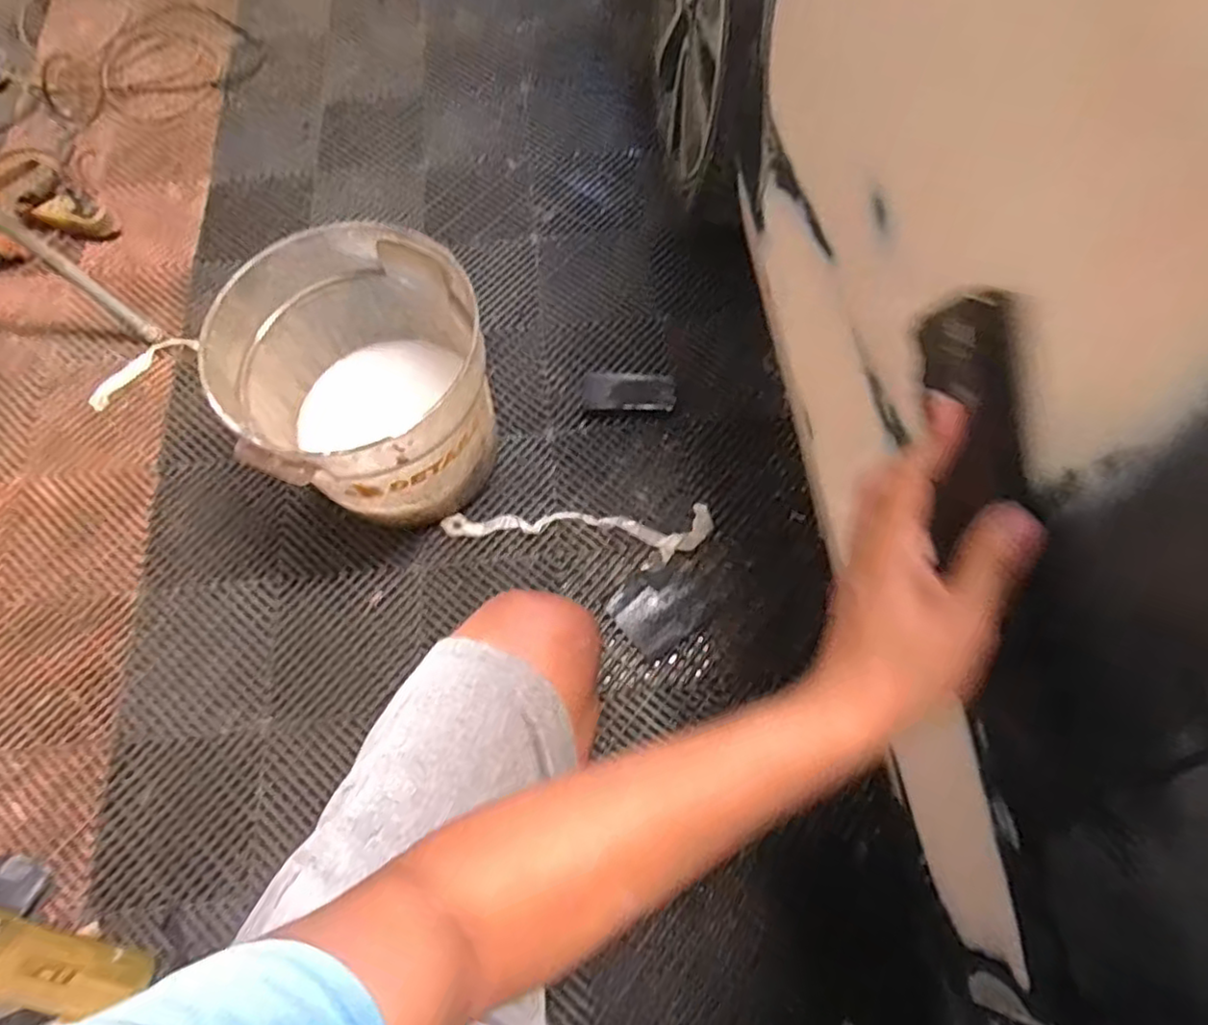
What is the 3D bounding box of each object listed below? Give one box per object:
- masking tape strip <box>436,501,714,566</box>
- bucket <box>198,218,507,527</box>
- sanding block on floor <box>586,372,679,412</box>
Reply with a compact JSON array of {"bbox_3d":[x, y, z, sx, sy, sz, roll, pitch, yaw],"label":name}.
[{"bbox_3d":[-0.038,0.034,0.987,0.387,0.010,0.079,-2,69,-1],"label":"masking tape strip"},{"bbox_3d":[-0.303,-0.163,0.899,0.290,0.269,0.317,0,69,0],"label":"bucket"},{"bbox_3d":[0.040,-0.193,1.083,0.145,0.026,0.068,7,69,3],"label":"sanding block on floor"}]

